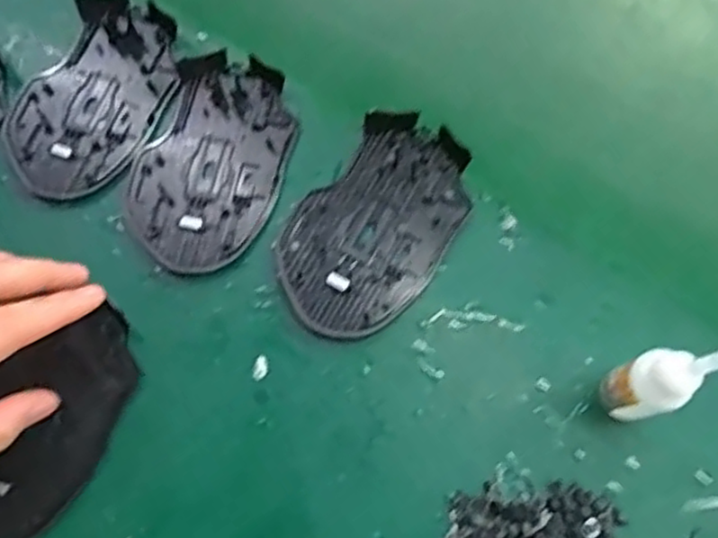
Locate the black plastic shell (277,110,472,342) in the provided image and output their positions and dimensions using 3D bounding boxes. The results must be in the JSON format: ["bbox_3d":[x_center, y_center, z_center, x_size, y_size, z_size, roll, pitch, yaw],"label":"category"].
[{"bbox_3d":[0.008,-0.022,0.338,0.071,0.016,0.113,35,74,11],"label":"black plastic shell"}]

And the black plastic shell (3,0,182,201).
[{"bbox_3d":[-0.139,-0.092,0.365,0.073,0.011,0.114,28,72,9],"label":"black plastic shell"}]

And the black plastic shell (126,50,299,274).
[{"bbox_3d":[-0.075,-0.056,0.354,0.072,0.010,0.113,20,71,6],"label":"black plastic shell"}]

